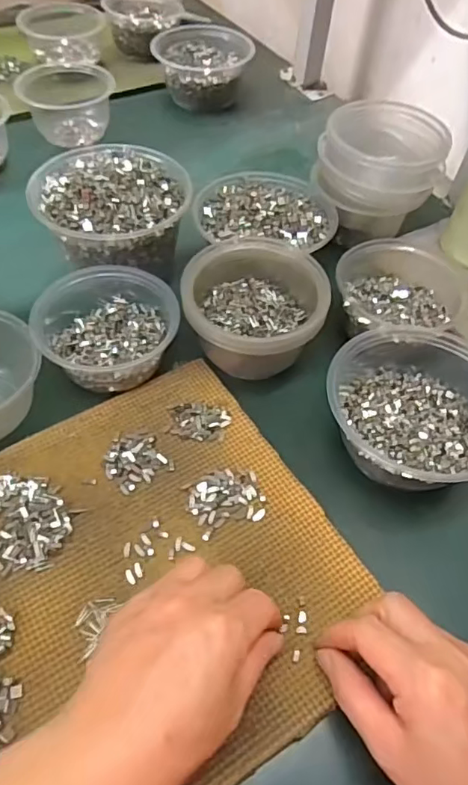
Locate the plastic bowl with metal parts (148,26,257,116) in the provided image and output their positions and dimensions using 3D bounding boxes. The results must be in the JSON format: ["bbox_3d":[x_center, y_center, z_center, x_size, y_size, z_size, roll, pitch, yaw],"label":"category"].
[{"bbox_3d":[-0.043,-0.446,0.749,0.121,0.073,0.111,27,56,16],"label":"plastic bowl with metal parts"}]

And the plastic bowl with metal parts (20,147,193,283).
[{"bbox_3d":[-0.115,-0.169,0.522,0.137,0.082,0.139,2,53,-2],"label":"plastic bowl with metal parts"}]

